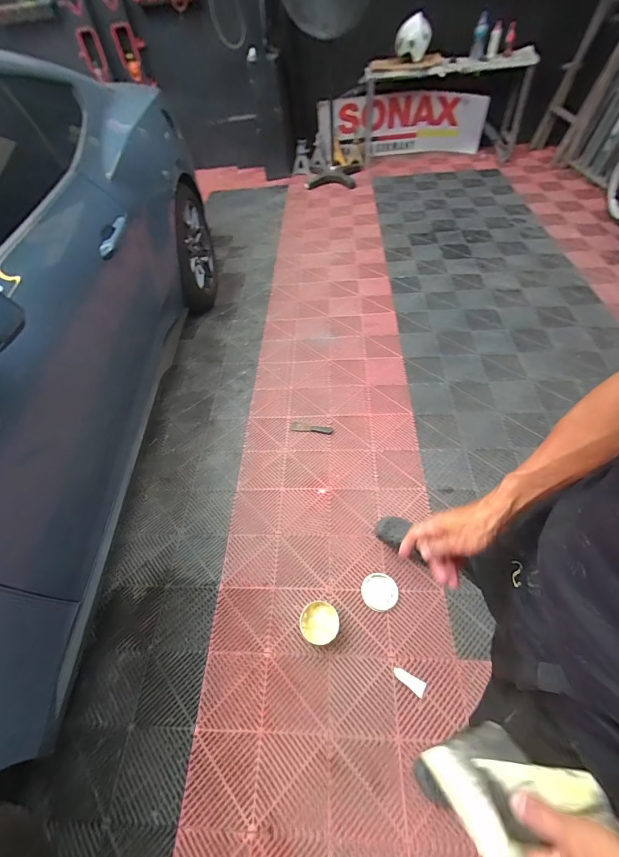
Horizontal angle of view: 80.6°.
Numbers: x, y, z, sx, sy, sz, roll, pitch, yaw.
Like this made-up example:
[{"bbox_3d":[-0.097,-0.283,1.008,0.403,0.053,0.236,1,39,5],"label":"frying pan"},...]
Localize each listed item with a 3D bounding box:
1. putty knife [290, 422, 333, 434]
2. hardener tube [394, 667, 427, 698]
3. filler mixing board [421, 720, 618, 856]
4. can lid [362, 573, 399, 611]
[{"bbox_3d":[0.008,-0.005,1.734,0.203,0.009,0.054,8,54,10],"label":"putty knife"},{"bbox_3d":[0.308,0.774,1.119,0.099,0.012,0.043,24,58,20],"label":"hardener tube"},{"bbox_3d":[0.230,0.400,0.422,0.143,0.142,0.032,-24,99,-13],"label":"filler mixing board"},{"bbox_3d":[0.246,0.570,1.278,0.125,0.010,0.123,-2,53,2],"label":"can lid"}]

